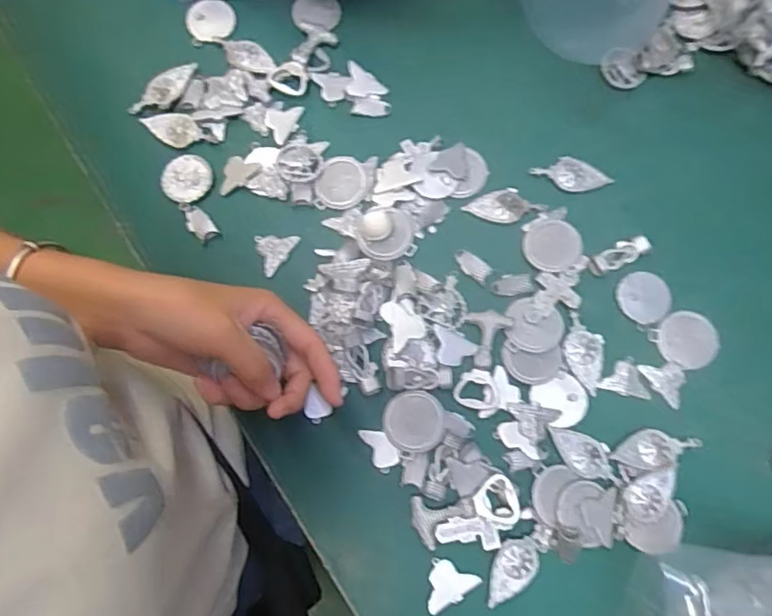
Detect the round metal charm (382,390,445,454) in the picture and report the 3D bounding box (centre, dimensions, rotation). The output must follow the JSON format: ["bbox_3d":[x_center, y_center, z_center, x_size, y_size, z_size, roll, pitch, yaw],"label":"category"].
[{"bbox_3d":[0.018,0.075,0.384,0.039,0.008,0.038,0,78,1],"label":"round metal charm"}]

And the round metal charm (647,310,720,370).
[{"bbox_3d":[0.211,0.022,0.402,0.044,0.004,0.039,-31,79,-5],"label":"round metal charm"}]

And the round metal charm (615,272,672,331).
[{"bbox_3d":[0.183,-0.008,0.408,0.038,0.004,0.037,0,78,1],"label":"round metal charm"}]

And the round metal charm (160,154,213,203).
[{"bbox_3d":[-0.148,-0.097,0.428,0.038,0.004,0.037,0,78,1],"label":"round metal charm"}]

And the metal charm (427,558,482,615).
[{"bbox_3d":[0.043,0.177,0.365,0.032,0.005,0.030,3,78,2],"label":"metal charm"}]

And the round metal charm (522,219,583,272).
[{"bbox_3d":[0.120,-0.045,0.414,0.040,0.005,0.042,0,78,1],"label":"round metal charm"}]

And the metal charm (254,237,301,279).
[{"bbox_3d":[-0.079,-0.038,0.417,0.031,0.004,0.030,-5,78,0],"label":"metal charm"}]

